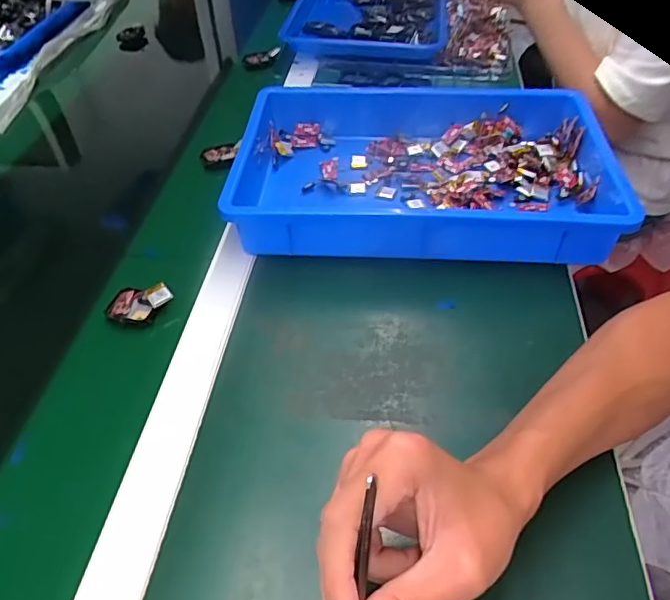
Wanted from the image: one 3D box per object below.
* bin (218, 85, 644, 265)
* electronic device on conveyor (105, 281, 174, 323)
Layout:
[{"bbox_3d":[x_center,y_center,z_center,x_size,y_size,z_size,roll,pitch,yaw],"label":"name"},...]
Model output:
[{"bbox_3d":[0.091,-0.142,0.602,0.377,0.066,0.257,1,46,4],"label":"bin"},{"bbox_3d":[-0.176,0.004,0.505,0.057,0.016,0.039,-5,46,-1],"label":"electronic device on conveyor"}]

